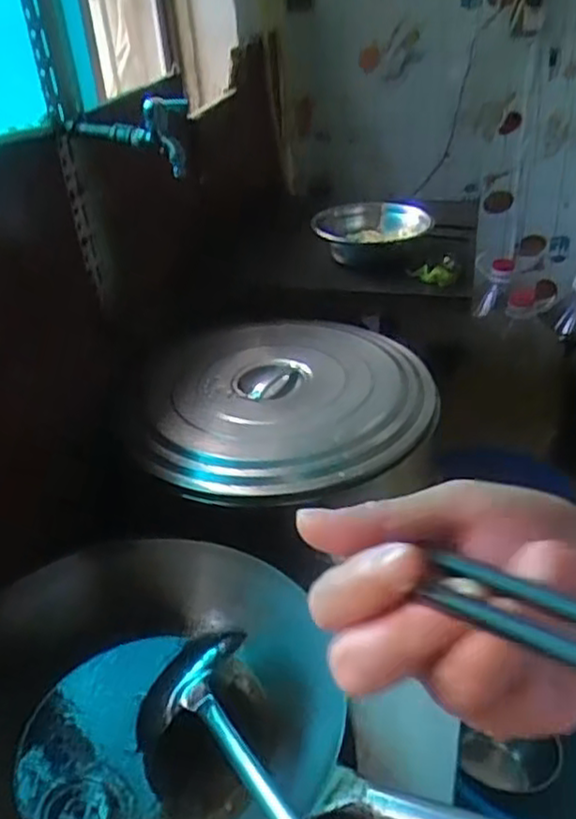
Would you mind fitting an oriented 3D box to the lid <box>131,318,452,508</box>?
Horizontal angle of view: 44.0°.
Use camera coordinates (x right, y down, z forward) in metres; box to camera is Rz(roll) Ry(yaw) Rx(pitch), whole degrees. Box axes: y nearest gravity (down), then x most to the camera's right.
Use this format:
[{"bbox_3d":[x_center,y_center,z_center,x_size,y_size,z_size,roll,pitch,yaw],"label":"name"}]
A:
[{"bbox_3d":[0.006,-0.019,1.126,0.433,0.049,0.446,-1,34,1],"label":"lid"}]

